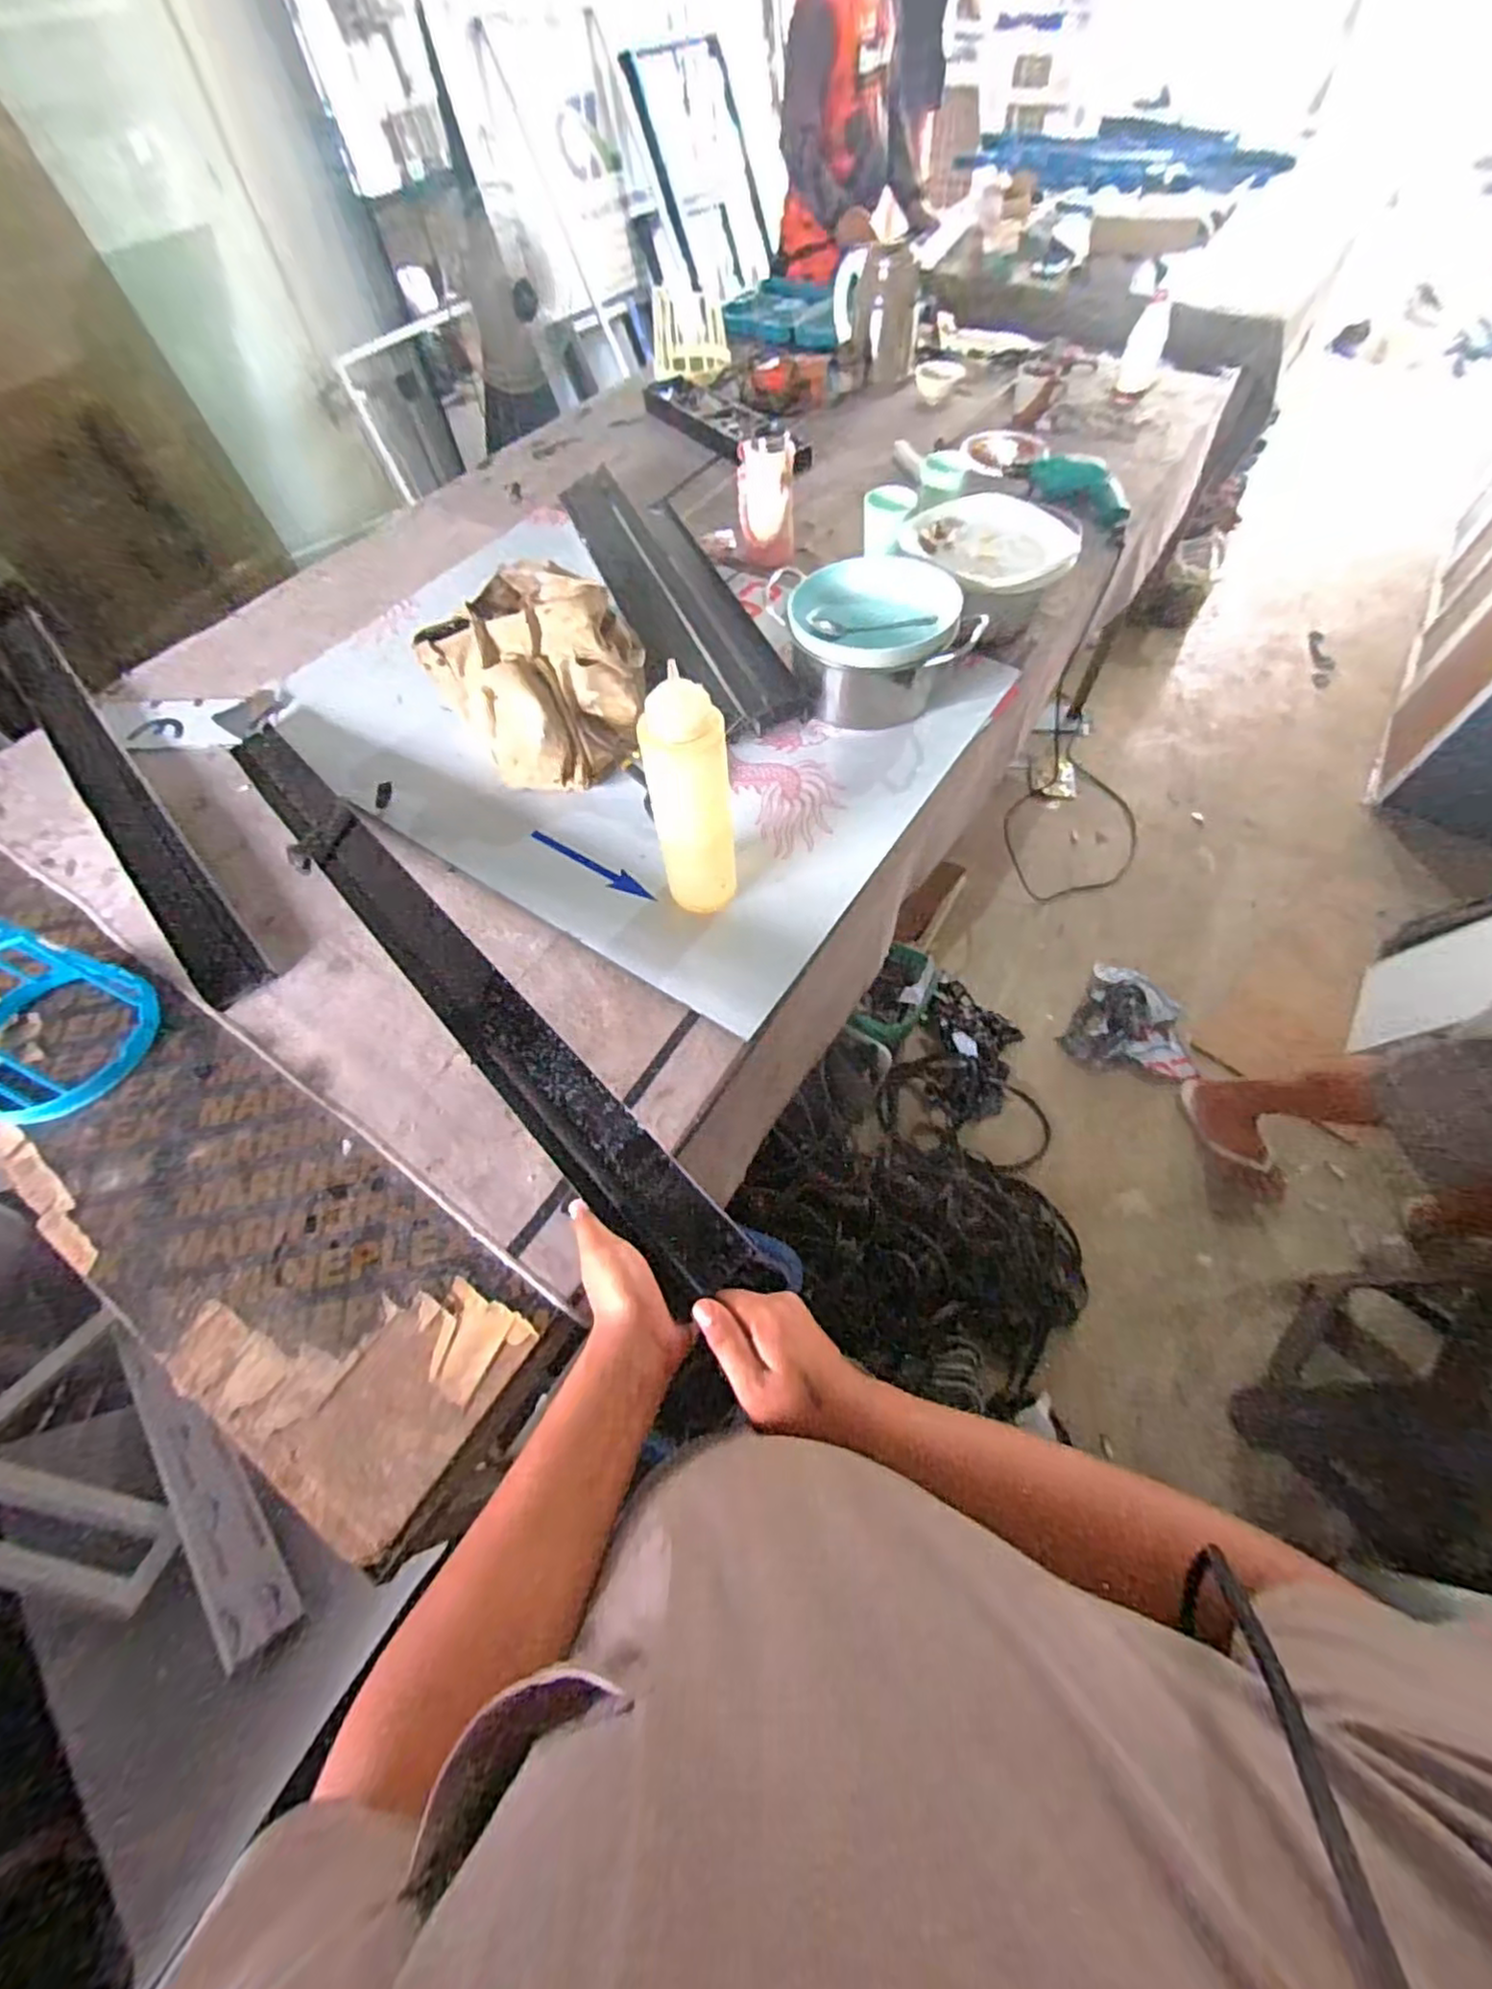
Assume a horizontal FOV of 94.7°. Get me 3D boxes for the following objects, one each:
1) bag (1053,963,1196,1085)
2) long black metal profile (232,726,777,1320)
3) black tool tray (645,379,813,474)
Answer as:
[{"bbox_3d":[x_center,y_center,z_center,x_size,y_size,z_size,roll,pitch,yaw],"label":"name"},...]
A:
[{"bbox_3d":[0.911,0.081,1.582,0.288,0.085,0.257,30,65,18],"label":"bag"},{"bbox_3d":[-0.342,-0.066,0.714,0.076,0.026,0.982,-40,59,-19],"label":"long black metal profile"},{"bbox_3d":[-0.043,-1.161,1.410,0.108,0.051,0.467,-39,66,-19],"label":"black tool tray"}]

